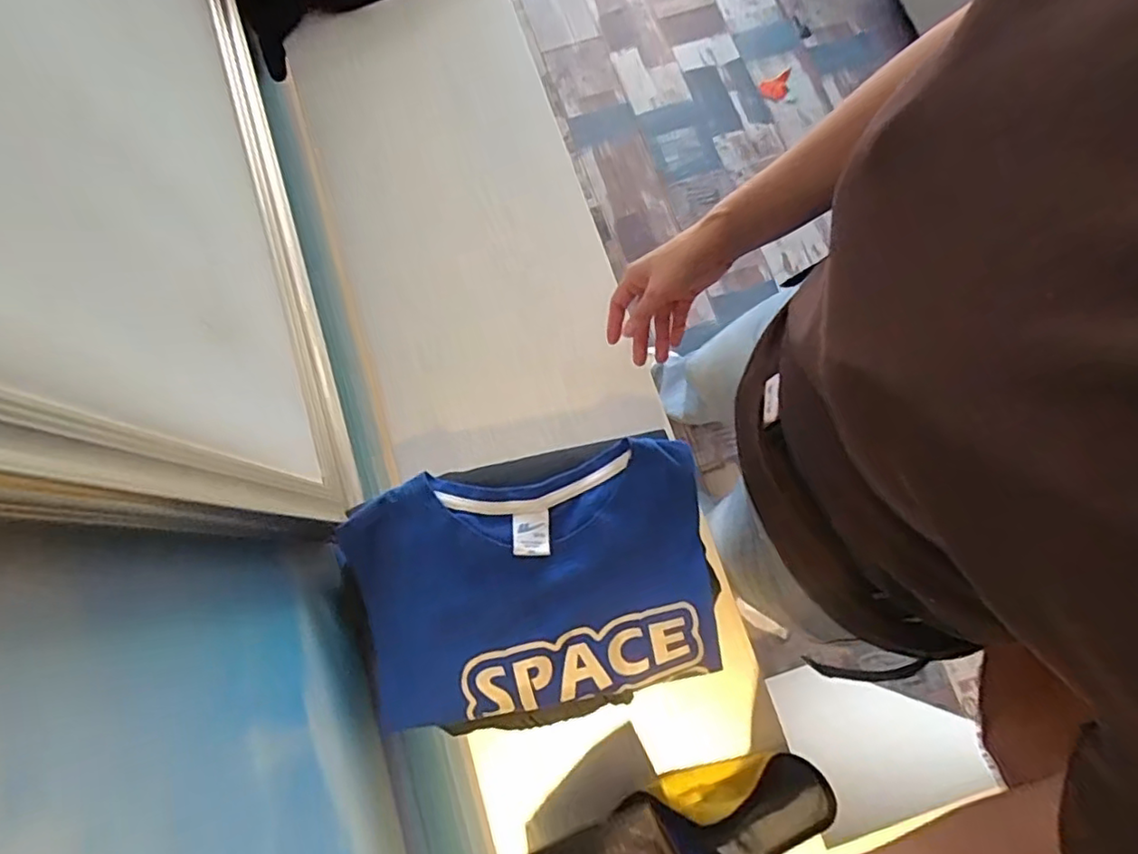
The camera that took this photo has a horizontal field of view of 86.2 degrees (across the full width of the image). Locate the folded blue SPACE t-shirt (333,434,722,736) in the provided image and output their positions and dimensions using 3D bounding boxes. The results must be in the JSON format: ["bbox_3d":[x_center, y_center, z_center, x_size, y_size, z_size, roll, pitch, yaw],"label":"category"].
[{"bbox_3d":[-0.026,0.119,0.474,0.272,0.038,0.189,-11,76,-2],"label":"folded blue SPACE t-shirt"}]

